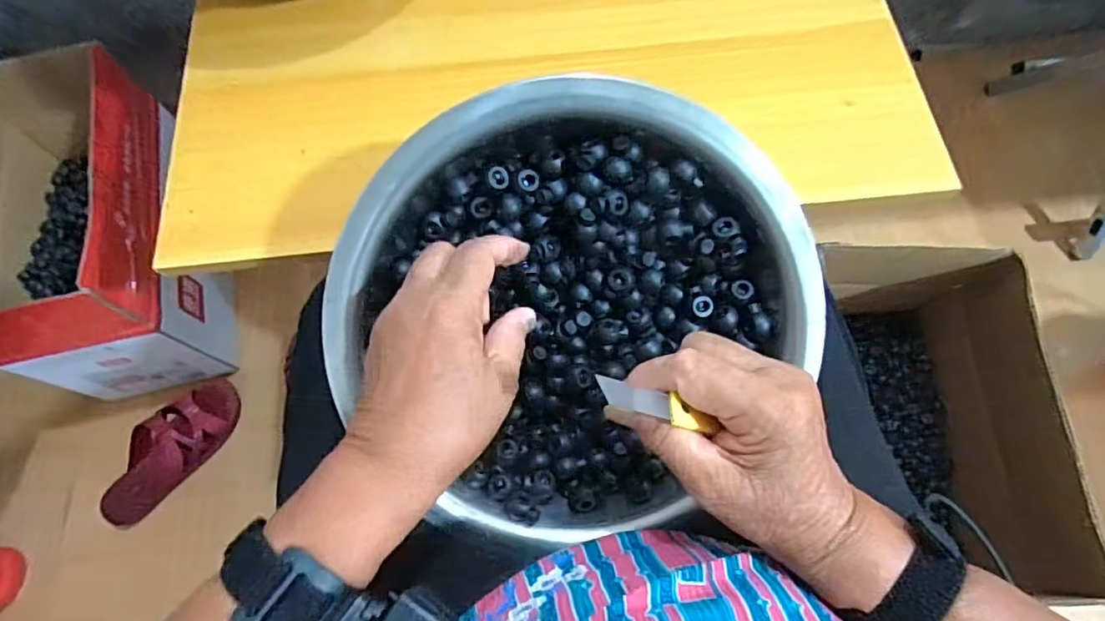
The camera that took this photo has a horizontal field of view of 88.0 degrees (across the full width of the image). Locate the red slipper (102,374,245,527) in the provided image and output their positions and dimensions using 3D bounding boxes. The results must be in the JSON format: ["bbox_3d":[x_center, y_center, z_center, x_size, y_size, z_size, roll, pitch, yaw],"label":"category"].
[{"bbox_3d":[-0.564,0.204,0.843,0.087,0.054,0.228,40,75,14],"label":"red slipper"}]

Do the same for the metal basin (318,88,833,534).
[{"bbox_3d":[0.008,0.014,0.383,0.301,0.120,0.301,-2,103,-8],"label":"metal basin"}]

